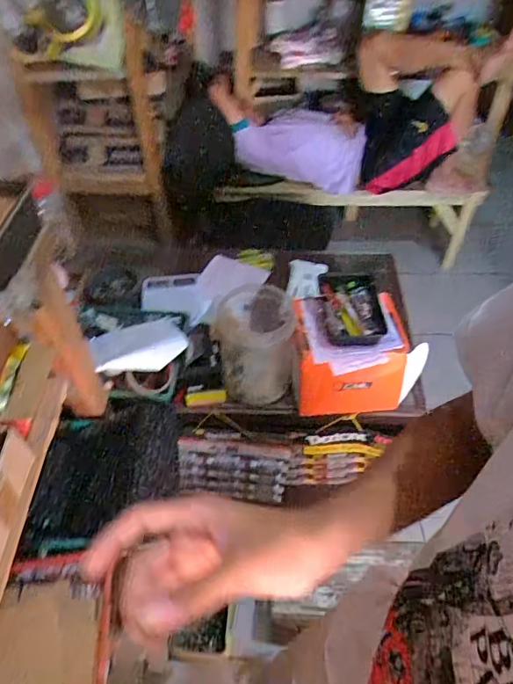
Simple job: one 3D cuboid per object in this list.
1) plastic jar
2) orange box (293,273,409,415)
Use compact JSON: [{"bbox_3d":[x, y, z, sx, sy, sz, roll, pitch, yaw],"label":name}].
[{"bbox_3d":[-0.002,0.005,0.956,0.148,0.174,0.139,-1,48,0],"label":"plastic jar"},{"bbox_3d":[0.190,-0.006,0.985,0.222,0.161,0.241,-1,48,-1],"label":"orange box"}]

